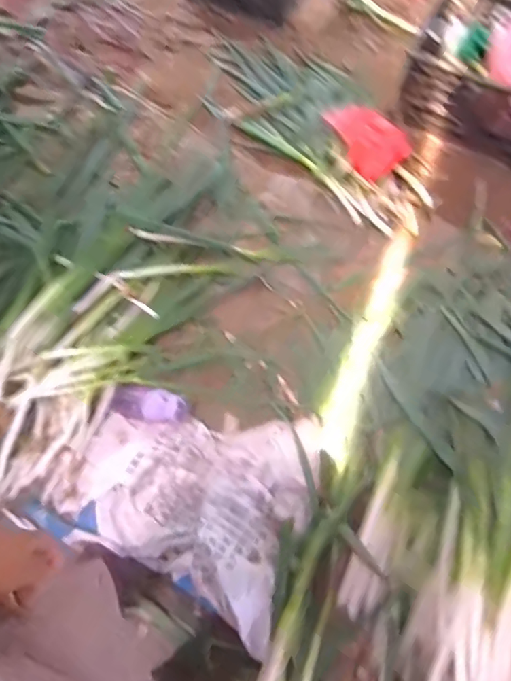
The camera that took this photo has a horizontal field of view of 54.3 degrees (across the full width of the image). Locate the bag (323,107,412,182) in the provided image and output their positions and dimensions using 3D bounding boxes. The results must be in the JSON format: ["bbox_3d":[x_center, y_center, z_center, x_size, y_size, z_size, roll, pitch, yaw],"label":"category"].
[{"bbox_3d":[0.365,-0.660,1.622,0.201,0.071,0.269,-34,72,-13],"label":"bag"}]

